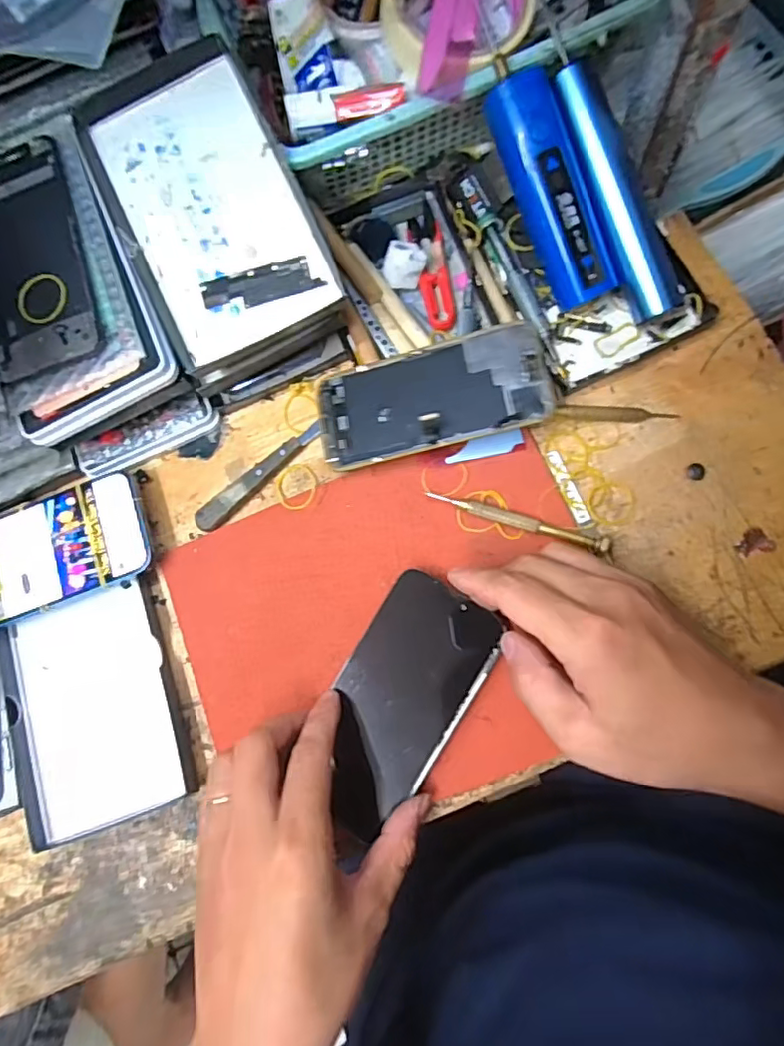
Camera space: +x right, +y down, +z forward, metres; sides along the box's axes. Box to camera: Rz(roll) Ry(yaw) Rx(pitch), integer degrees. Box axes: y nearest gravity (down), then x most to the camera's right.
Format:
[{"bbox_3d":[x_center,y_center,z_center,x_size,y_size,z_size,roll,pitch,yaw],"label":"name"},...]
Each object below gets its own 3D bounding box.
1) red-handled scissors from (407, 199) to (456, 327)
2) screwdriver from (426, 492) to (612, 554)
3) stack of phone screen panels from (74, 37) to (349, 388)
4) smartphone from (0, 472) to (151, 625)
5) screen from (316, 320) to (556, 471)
[{"bbox_3d":[0.027,-0.175,0.397,0.022,0.007,0.095,-11,77,5],"label":"red-handled scissors"},{"bbox_3d":[0.076,-0.002,0.355,0.111,0.013,0.009,18,81,11],"label":"screwdriver"},{"bbox_3d":[-0.109,-0.192,0.364,0.105,0.029,0.182,-24,88,2],"label":"stack of phone screen panels"},{"bbox_3d":[-0.229,0.021,0.383,0.143,0.015,0.069,-21,77,3],"label":"smartphone"},{"bbox_3d":[0.023,-0.078,0.360,0.142,0.007,0.067,-11,76,13],"label":"screen"}]

